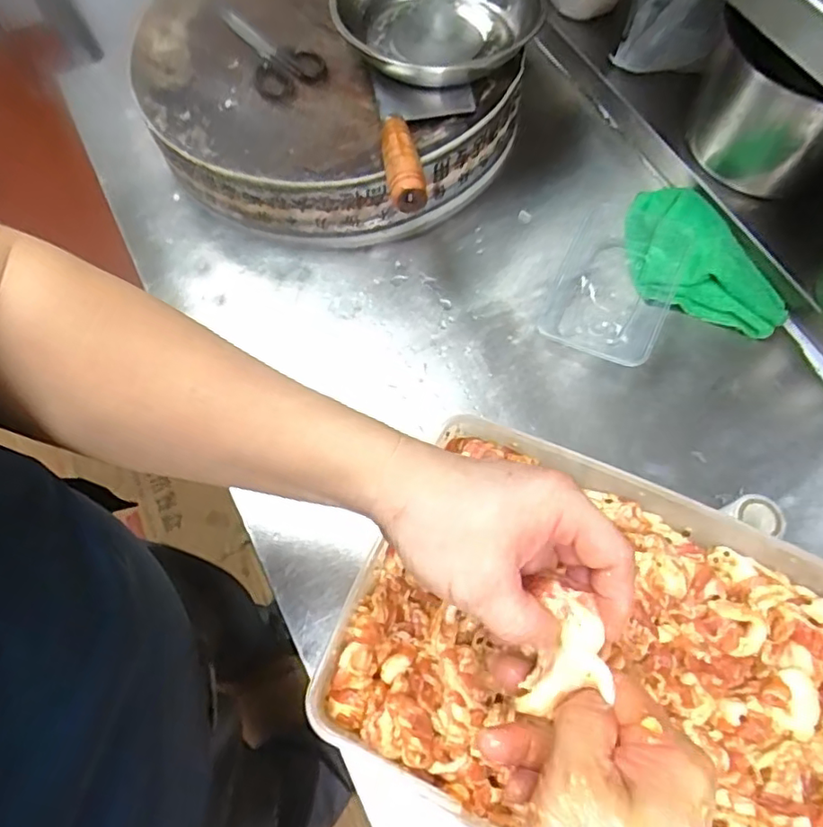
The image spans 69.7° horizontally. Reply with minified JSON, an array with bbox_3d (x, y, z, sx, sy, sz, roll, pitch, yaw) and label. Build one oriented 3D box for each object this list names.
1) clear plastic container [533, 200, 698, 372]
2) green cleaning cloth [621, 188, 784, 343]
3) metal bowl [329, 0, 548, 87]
[{"bbox_3d":[0.204,-0.131,0.586,0.108,0.037,0.181,23,70,11],"label":"clear plastic container"},{"bbox_3d":[0.276,-0.147,0.586,0.104,0.035,0.189,-28,69,-10],"label":"green cleaning cloth"},{"bbox_3d":[0.027,-0.399,0.599,0.179,0.068,0.197,33,72,14],"label":"metal bowl"}]

